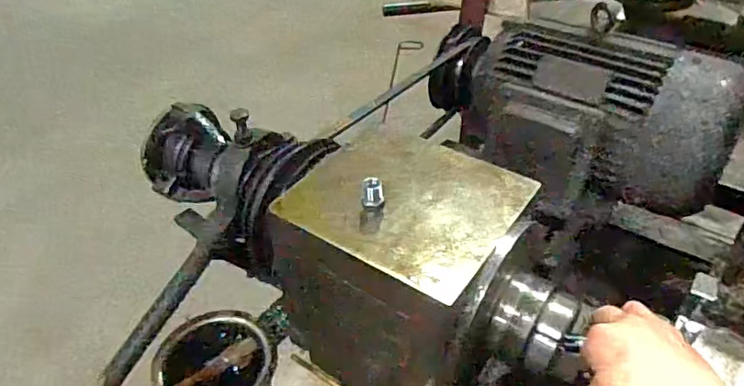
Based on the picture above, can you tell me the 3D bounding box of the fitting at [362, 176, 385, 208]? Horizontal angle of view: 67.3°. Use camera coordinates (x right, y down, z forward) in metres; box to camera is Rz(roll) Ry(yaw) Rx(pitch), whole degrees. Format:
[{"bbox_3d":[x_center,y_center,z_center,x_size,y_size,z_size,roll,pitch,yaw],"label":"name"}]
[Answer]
[{"bbox_3d":[0.001,0.001,0.428,0.016,0.023,0.011,0,40,2],"label":"fitting"}]

